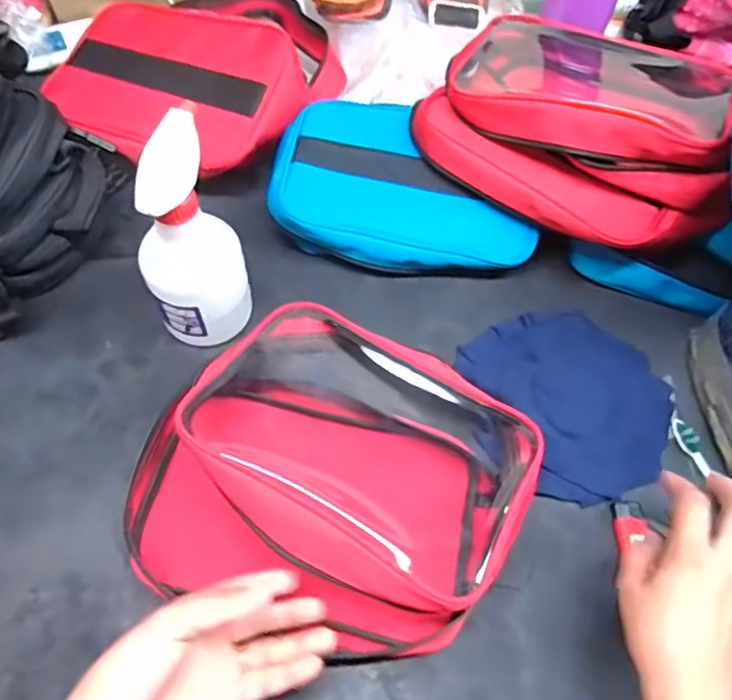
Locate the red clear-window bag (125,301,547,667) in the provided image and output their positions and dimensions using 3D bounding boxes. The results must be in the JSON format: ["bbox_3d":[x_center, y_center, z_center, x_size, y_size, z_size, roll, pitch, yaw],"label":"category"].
[{"bbox_3d":[-0.020,0.089,0.434,0.258,0.072,0.219,21,60,9],"label":"red clear-window bag"}]

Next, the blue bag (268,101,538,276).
[{"bbox_3d":[0.036,-0.155,0.577,0.248,0.067,0.173,9,59,2],"label":"blue bag"}]

